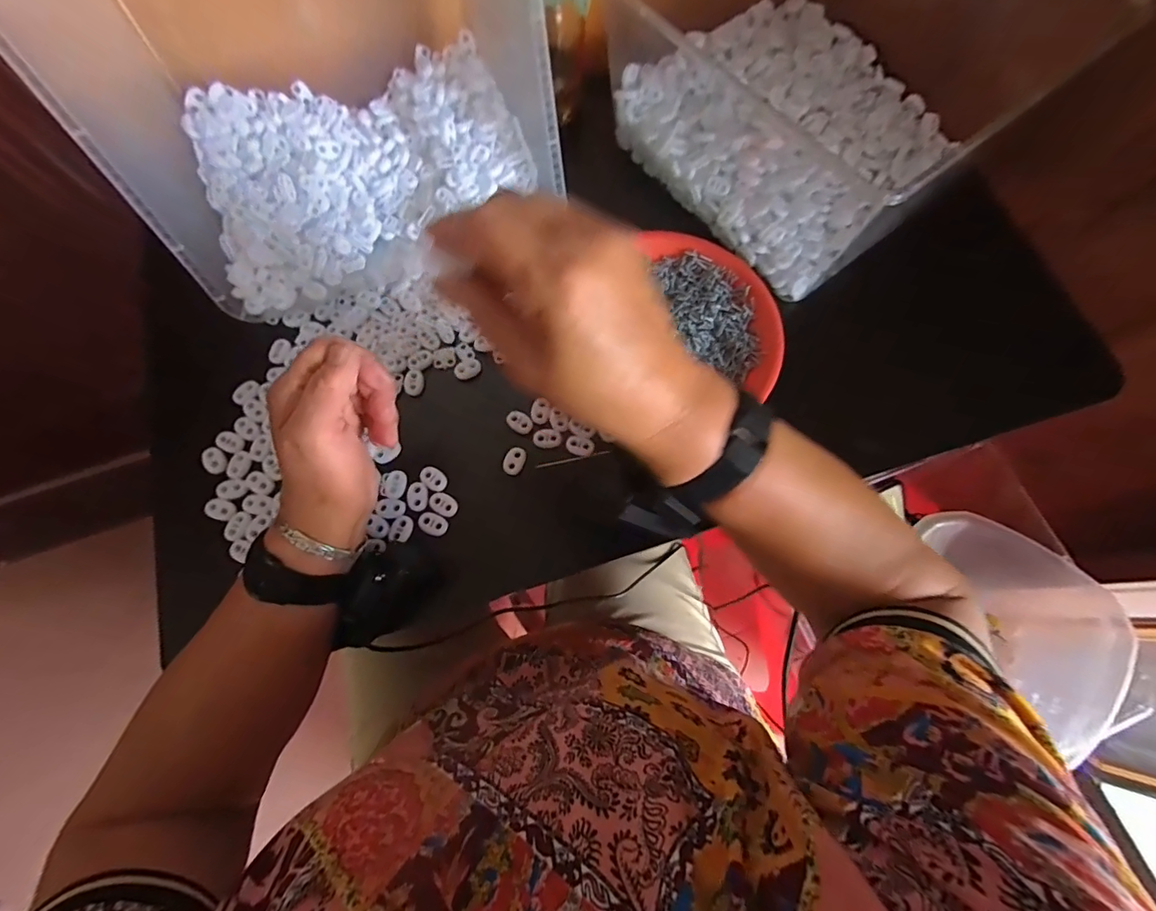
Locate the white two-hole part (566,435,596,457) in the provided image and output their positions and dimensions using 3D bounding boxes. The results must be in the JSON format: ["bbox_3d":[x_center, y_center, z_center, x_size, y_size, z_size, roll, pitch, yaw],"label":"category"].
[{"bbox_3d":[0.002,-0.008,0.392,0.022,0.004,0.015,12,72,3],"label":"white two-hole part"}]

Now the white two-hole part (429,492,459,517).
[{"bbox_3d":[-0.104,0.038,0.378,0.022,0.004,0.016,30,74,9],"label":"white two-hole part"}]

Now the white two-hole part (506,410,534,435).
[{"bbox_3d":[-0.048,-0.028,0.397,0.022,0.004,0.016,28,74,8],"label":"white two-hole part"}]

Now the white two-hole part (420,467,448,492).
[{"bbox_3d":[-0.113,0.018,0.382,0.021,0.004,0.016,38,75,11],"label":"white two-hole part"}]

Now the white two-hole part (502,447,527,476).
[{"bbox_3d":[-0.051,0.004,0.388,0.015,0.004,0.023,22,73,6],"label":"white two-hole part"}]

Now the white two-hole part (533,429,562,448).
[{"bbox_3d":[-0.025,-0.014,0.395,0.023,0.004,0.015,-5,72,-2],"label":"white two-hole part"}]

